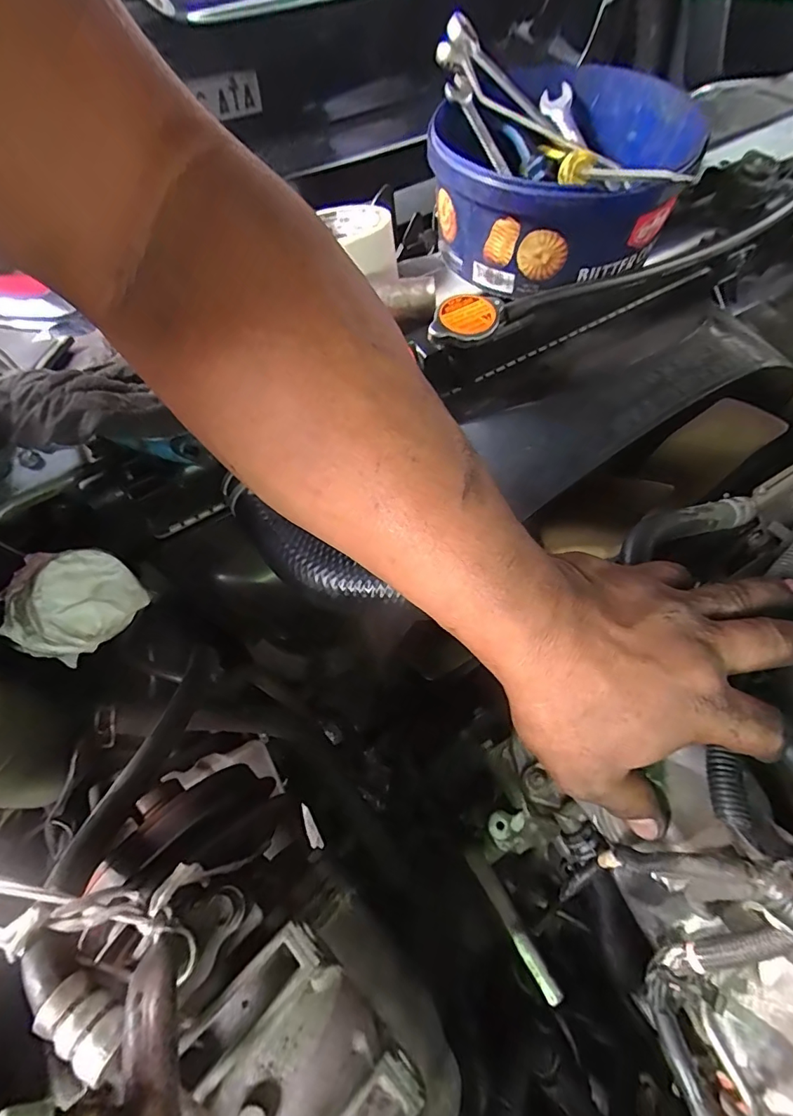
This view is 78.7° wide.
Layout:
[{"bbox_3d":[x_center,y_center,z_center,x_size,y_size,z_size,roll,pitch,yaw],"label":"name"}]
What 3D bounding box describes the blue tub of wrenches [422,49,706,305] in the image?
[{"bbox_3d":[0.124,-0.307,0.389,0.192,0.082,0.196,25,65,16],"label":"blue tub of wrenches"}]

